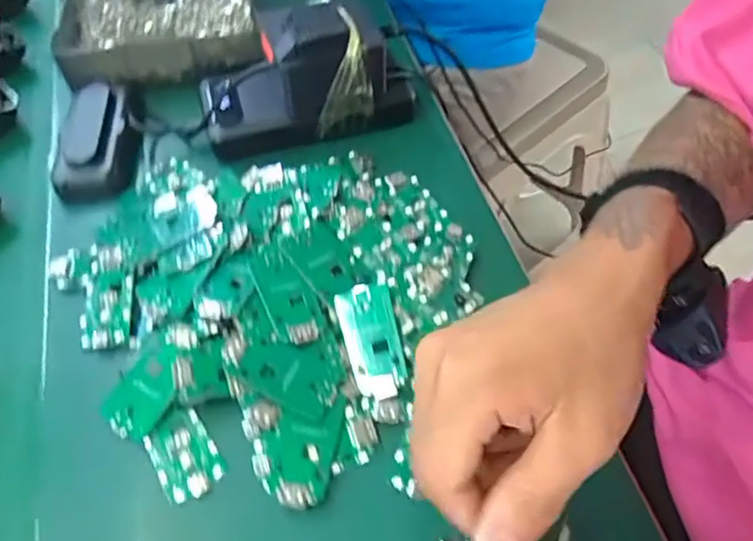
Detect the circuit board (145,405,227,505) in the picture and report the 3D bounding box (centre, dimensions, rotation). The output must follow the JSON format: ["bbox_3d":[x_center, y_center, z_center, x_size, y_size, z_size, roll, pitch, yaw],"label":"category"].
[{"bbox_3d":[-0.103,0.096,0.332,0.032,0.007,0.050,-31,59,-17],"label":"circuit board"}]

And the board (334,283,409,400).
[{"bbox_3d":[-0.003,0.038,0.356,0.031,0.011,0.063,-11,55,-4],"label":"board"}]

